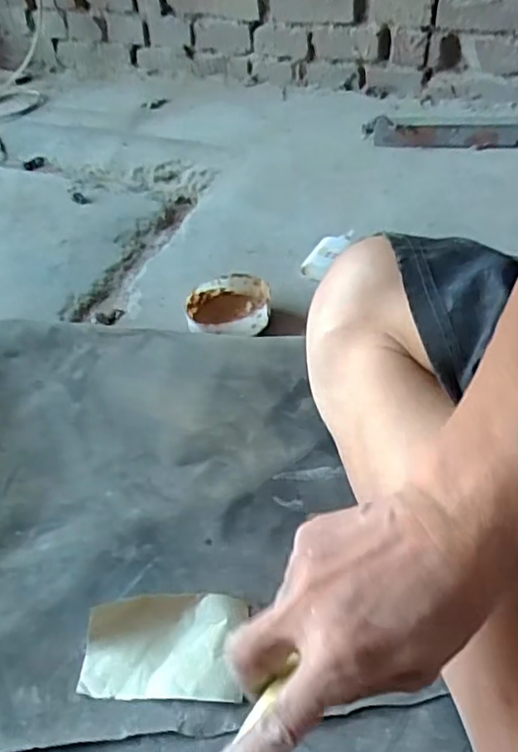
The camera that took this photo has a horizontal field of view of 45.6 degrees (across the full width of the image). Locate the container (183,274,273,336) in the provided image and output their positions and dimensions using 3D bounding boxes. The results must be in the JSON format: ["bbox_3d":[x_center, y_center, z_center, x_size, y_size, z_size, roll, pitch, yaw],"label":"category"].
[{"bbox_3d":[-0.035,-0.073,0.712,0.096,0.042,0.102,-3,42,3],"label":"container"}]

